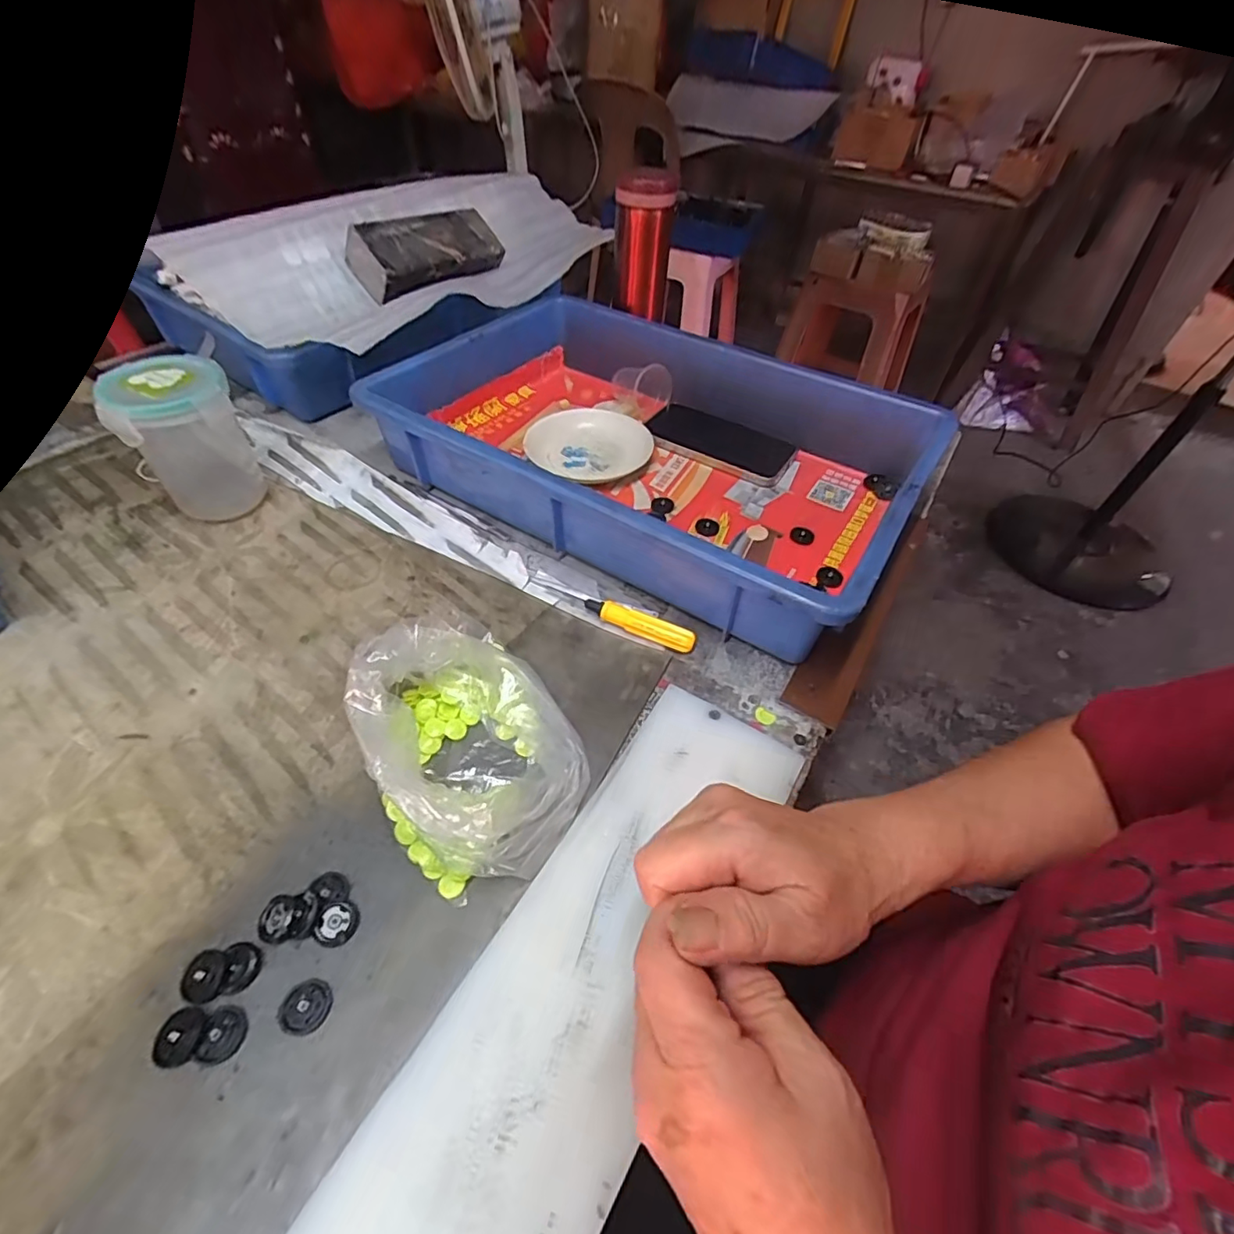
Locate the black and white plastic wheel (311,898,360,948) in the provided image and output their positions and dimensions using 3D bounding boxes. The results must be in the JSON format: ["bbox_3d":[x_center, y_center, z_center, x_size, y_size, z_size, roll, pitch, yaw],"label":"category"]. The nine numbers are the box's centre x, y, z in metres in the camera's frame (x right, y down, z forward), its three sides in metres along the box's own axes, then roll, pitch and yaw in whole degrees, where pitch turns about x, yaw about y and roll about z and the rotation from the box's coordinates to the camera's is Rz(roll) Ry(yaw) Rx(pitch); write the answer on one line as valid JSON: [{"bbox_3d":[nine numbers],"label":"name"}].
[{"bbox_3d":[-0.134,0.146,0.269,0.018,0.004,0.020,16,50,9],"label":"black and white plastic wheel"}]

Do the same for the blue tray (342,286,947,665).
[{"bbox_3d":[0.031,-0.153,0.499,0.424,0.087,0.289,28,53,19],"label":"blue tray"}]

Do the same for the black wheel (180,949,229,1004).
[{"bbox_3d":[-0.183,0.160,0.251,0.020,0.005,0.018,33,55,22],"label":"black wheel"}]

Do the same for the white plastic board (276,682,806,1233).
[{"bbox_3d":[-0.034,0.186,0.234,0.095,0.013,0.398,27,53,18],"label":"white plastic board"}]

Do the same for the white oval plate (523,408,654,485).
[{"bbox_3d":[-0.028,-0.160,0.534,0.114,0.019,0.108,-27,56,-25],"label":"white oval plate"}]

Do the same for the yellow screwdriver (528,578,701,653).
[{"bbox_3d":[-0.006,-0.005,0.409,0.131,0.016,0.014,23,51,15],"label":"yellow screwdriver"}]

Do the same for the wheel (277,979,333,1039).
[{"bbox_3d":[-0.136,0.170,0.246,0.019,0.006,0.020,2,49,-2],"label":"wheel"}]

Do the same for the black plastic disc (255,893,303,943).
[{"bbox_3d":[-0.160,0.143,0.267,0.019,0.006,0.019,2,49,-2],"label":"black plastic disc"}]

